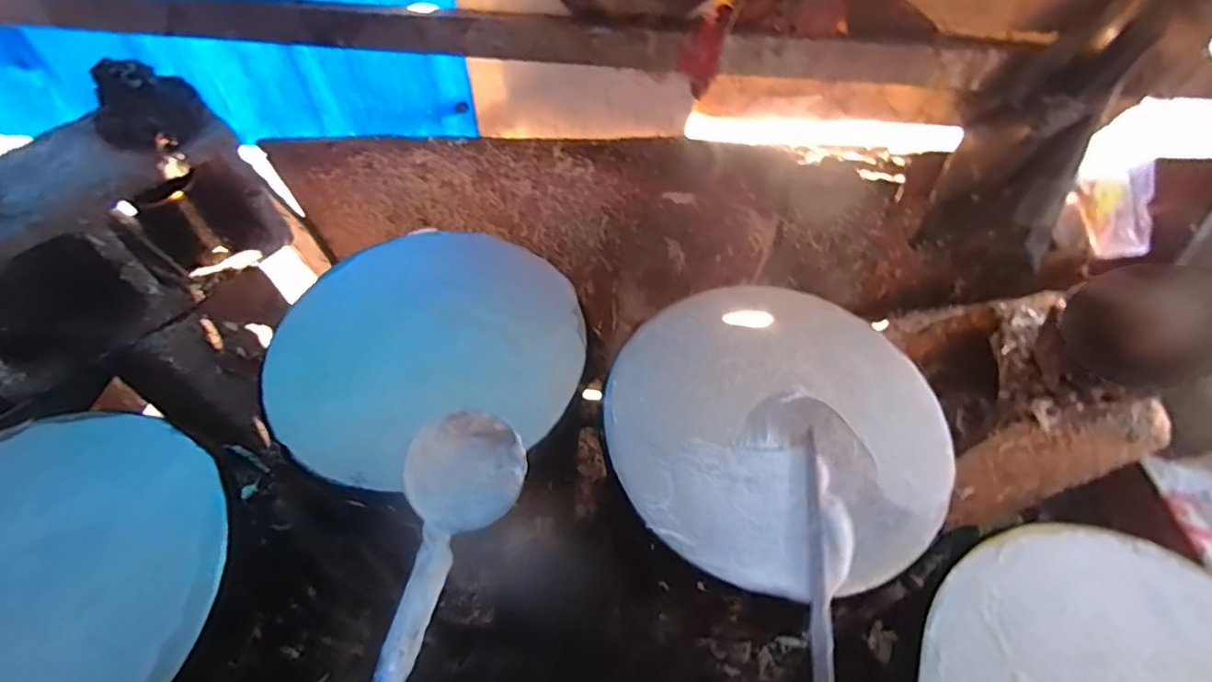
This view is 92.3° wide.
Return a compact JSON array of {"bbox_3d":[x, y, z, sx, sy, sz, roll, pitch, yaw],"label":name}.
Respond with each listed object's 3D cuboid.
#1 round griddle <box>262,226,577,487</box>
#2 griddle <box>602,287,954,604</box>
[{"bbox_3d":[-0.215,-0.013,0.710,0.350,0.036,0.341,0,54,0],"label":"round griddle"},{"bbox_3d":[0.190,0.082,0.652,0.357,0.020,0.362,0,54,0],"label":"griddle"}]

